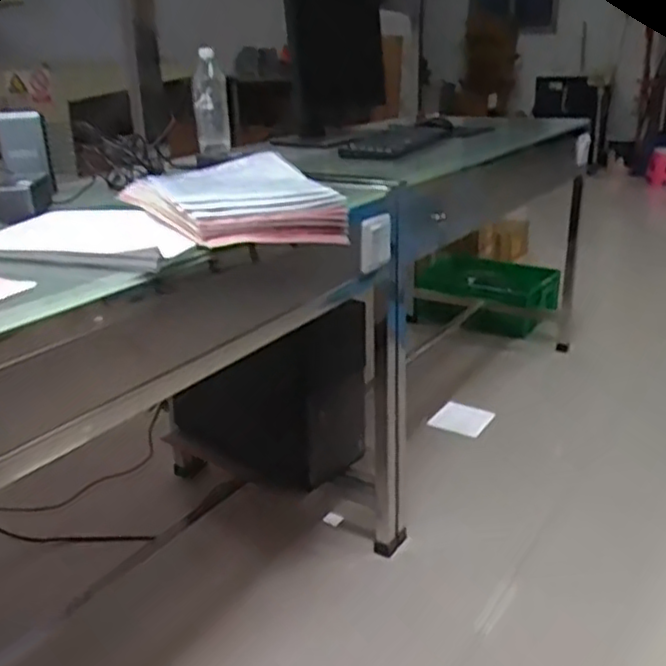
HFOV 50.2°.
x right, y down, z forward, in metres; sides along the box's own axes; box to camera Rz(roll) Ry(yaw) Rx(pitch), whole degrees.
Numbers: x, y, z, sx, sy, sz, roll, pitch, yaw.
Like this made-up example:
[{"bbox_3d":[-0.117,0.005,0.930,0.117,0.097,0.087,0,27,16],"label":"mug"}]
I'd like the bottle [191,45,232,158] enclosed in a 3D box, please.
[{"bbox_3d":[-0.266,-0.496,1.546,0.075,0.210,0.067,-5,23,-10],"label":"bottle"}]

